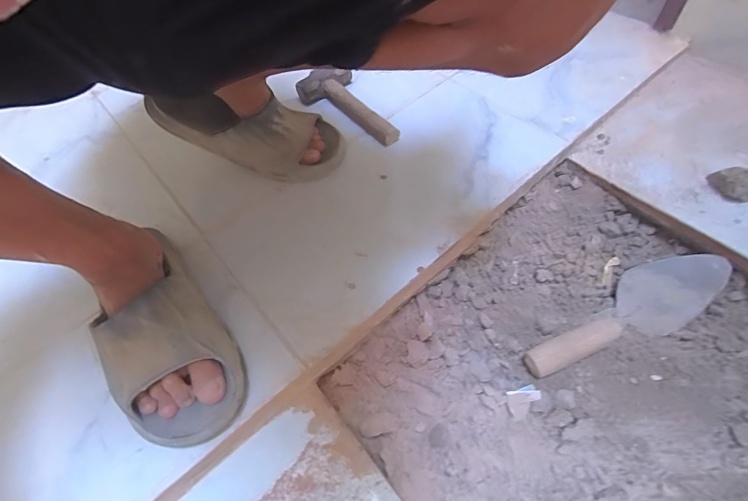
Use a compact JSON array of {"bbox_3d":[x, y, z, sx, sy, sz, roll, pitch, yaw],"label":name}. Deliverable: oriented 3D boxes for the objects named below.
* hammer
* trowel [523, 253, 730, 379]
[{"bbox_3d":[-0.045,-0.241,0.647,0.103,0.047,0.217,-27,59,-12],"label":"hammer"},{"bbox_3d":[0.307,0.074,0.464,0.276,0.048,0.083,-20,58,-9],"label":"trowel"}]

